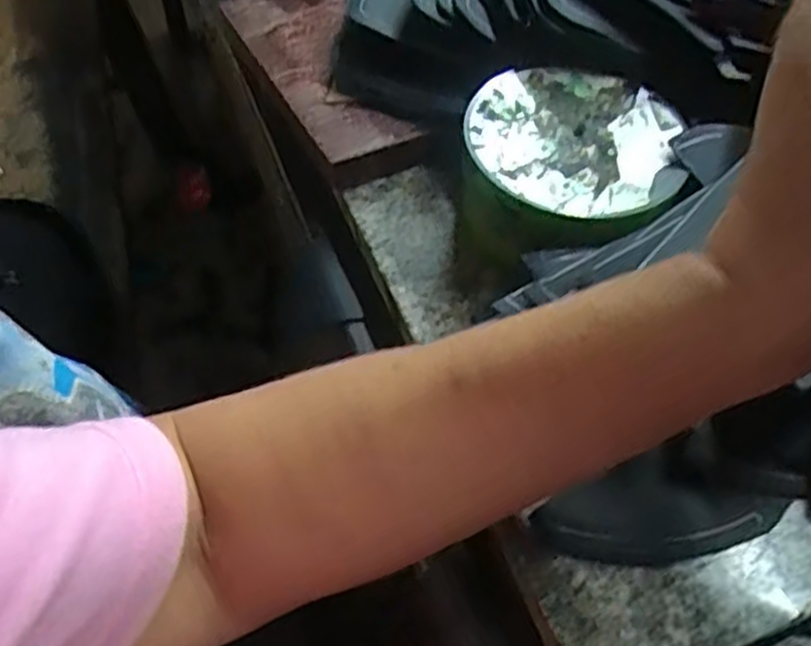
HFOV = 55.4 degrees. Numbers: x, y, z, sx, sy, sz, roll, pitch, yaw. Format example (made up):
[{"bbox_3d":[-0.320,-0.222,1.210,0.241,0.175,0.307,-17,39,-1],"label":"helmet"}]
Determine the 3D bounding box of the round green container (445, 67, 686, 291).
[{"bbox_3d":[0.076,-0.067,0.367,0.098,0.051,0.102,-1,52,-1],"label":"round green container"}]

